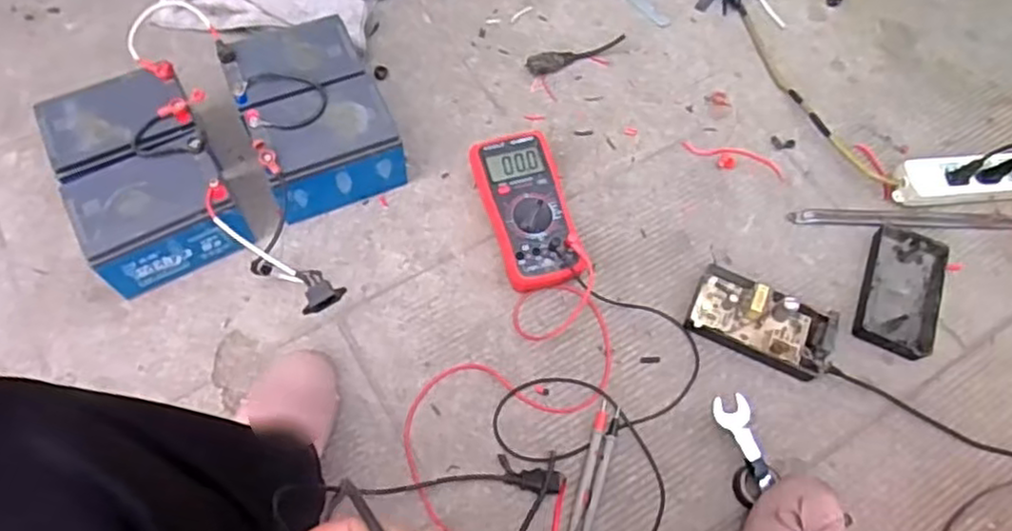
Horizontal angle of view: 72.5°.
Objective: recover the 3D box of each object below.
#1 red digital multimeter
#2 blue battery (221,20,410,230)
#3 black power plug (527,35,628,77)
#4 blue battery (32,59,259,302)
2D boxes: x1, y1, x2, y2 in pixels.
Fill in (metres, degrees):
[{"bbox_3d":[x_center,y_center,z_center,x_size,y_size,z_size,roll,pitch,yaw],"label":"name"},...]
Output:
[{"bbox_3d":[0.025,-0.063,0.813,0.094,0.053,0.191,-14,66,-10],"label":"red digital multimeter"},{"bbox_3d":[-0.226,-0.174,0.823,0.149,0.105,0.206,-23,67,-14],"label":"blue battery"},{"bbox_3d":[0.098,-0.284,0.940,0.140,0.023,0.026,-15,66,-11],"label":"black power plug"},{"bbox_3d":[-0.400,-0.096,0.777,0.154,0.101,0.220,-25,68,-14],"label":"blue battery"}]

